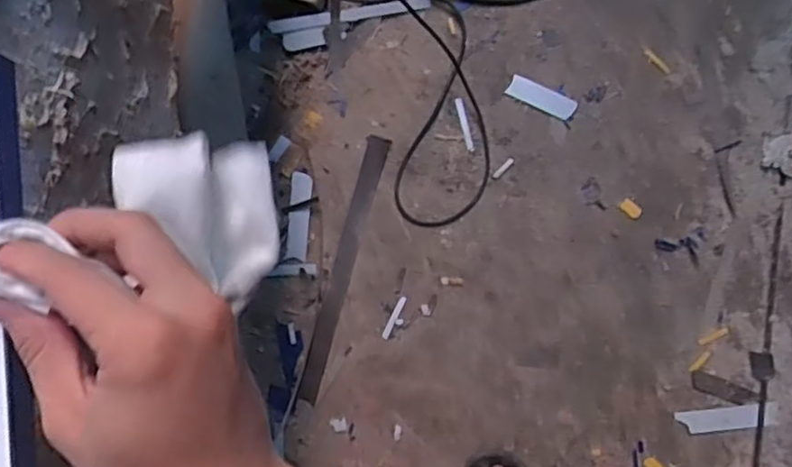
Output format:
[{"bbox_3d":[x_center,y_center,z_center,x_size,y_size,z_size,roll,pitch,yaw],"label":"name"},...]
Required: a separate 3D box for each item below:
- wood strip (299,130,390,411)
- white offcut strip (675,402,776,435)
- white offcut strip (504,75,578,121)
[{"bbox_3d":[-0.090,0.059,1.109,0.037,0.012,0.454,16,91,6],"label":"wood strip"},{"bbox_3d":[0.515,0.289,1.023,0.144,0.006,0.036,-8,83,5],"label":"white offcut strip"},{"bbox_3d":[0.239,-0.221,1.074,0.112,0.005,0.036,27,96,8],"label":"white offcut strip"}]

